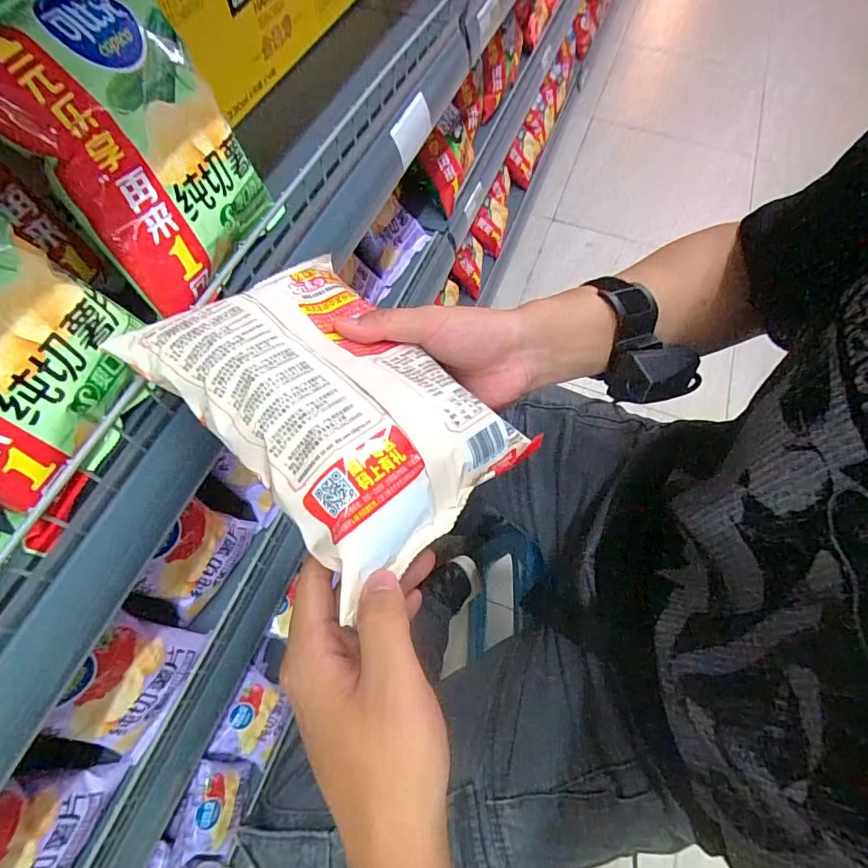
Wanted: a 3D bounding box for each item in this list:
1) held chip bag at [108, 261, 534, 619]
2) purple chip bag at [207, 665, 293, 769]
[{"bbox_3d":[-0.056,-0.026,0.296,0.203,0.055,0.157,43,52,16],"label":"held chip bag"},{"bbox_3d":[-0.265,0.418,0.738,0.092,0.045,0.108,33,57,-19],"label":"purple chip bag"}]

